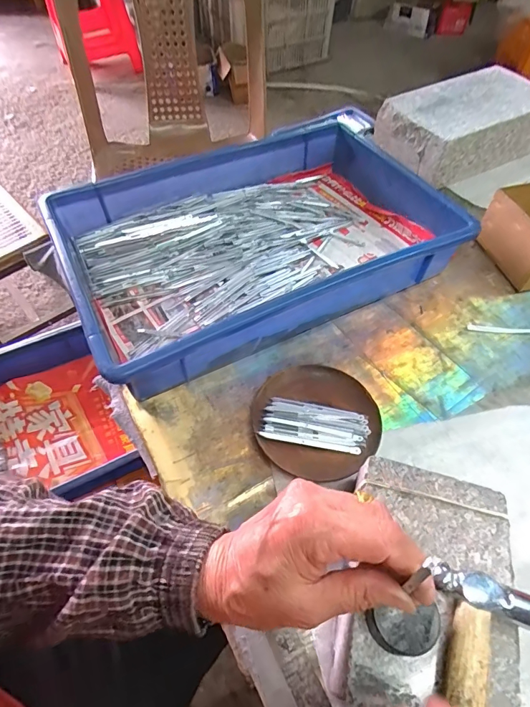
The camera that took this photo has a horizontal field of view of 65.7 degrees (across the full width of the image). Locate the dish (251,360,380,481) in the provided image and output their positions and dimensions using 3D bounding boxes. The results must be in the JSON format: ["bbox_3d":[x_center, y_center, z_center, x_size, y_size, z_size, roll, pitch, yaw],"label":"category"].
[{"bbox_3d":[0.049,0.061,0.384,0.114,0.013,0.110,0,55,-1],"label":"dish"}]

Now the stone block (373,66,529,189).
[{"bbox_3d":[0.312,-0.358,0.641,0.242,0.085,0.139,-26,59,-17],"label":"stone block"}]

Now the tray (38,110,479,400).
[{"bbox_3d":[-0.008,-0.138,0.491,0.422,0.077,0.276,-23,59,-16],"label":"tray"}]

